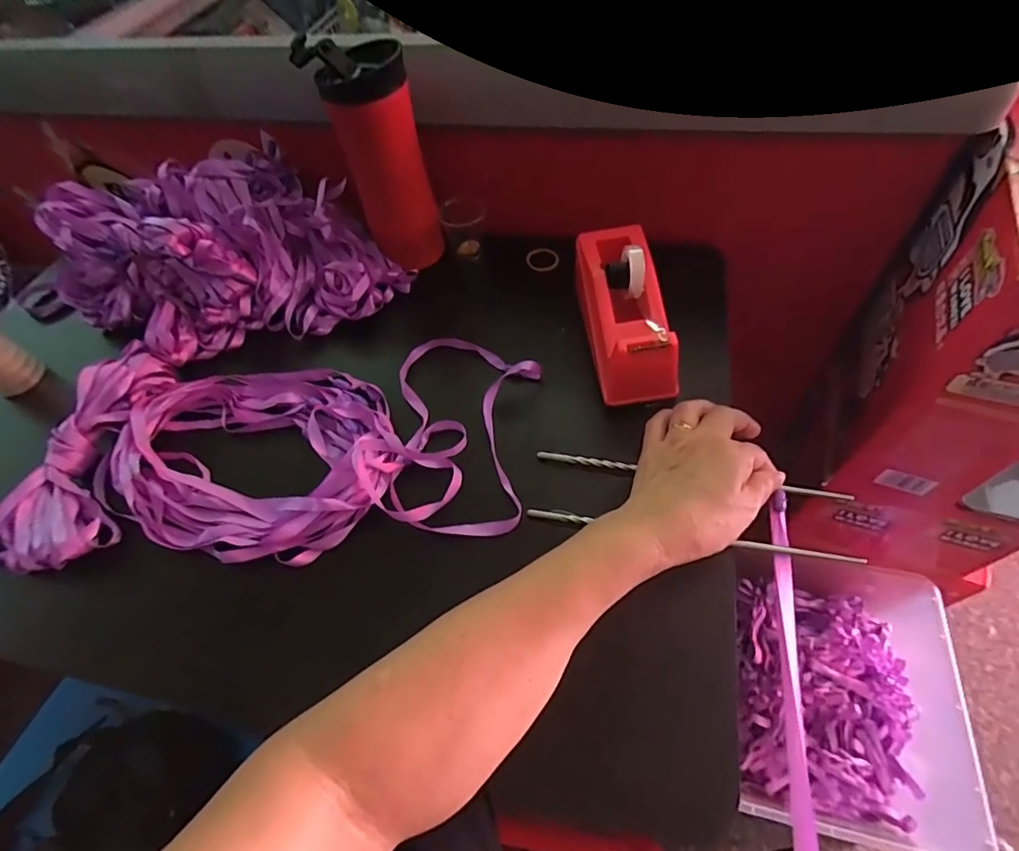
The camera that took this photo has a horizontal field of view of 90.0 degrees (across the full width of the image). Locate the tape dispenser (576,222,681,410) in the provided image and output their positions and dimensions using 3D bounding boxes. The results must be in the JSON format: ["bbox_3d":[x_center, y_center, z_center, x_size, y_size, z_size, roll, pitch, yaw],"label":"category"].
[{"bbox_3d":[0.096,-0.098,0.429,0.065,0.060,0.156,-9,56,1],"label":"tape dispenser"}]

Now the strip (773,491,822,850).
[{"bbox_3d":[0.164,0.169,0.289,0.012,0.014,0.273,8,57,9],"label":"strip"}]

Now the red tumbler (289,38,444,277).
[{"bbox_3d":[-0.119,-0.245,0.477,0.086,0.171,0.091,-15,56,-3],"label":"red tumbler"}]

